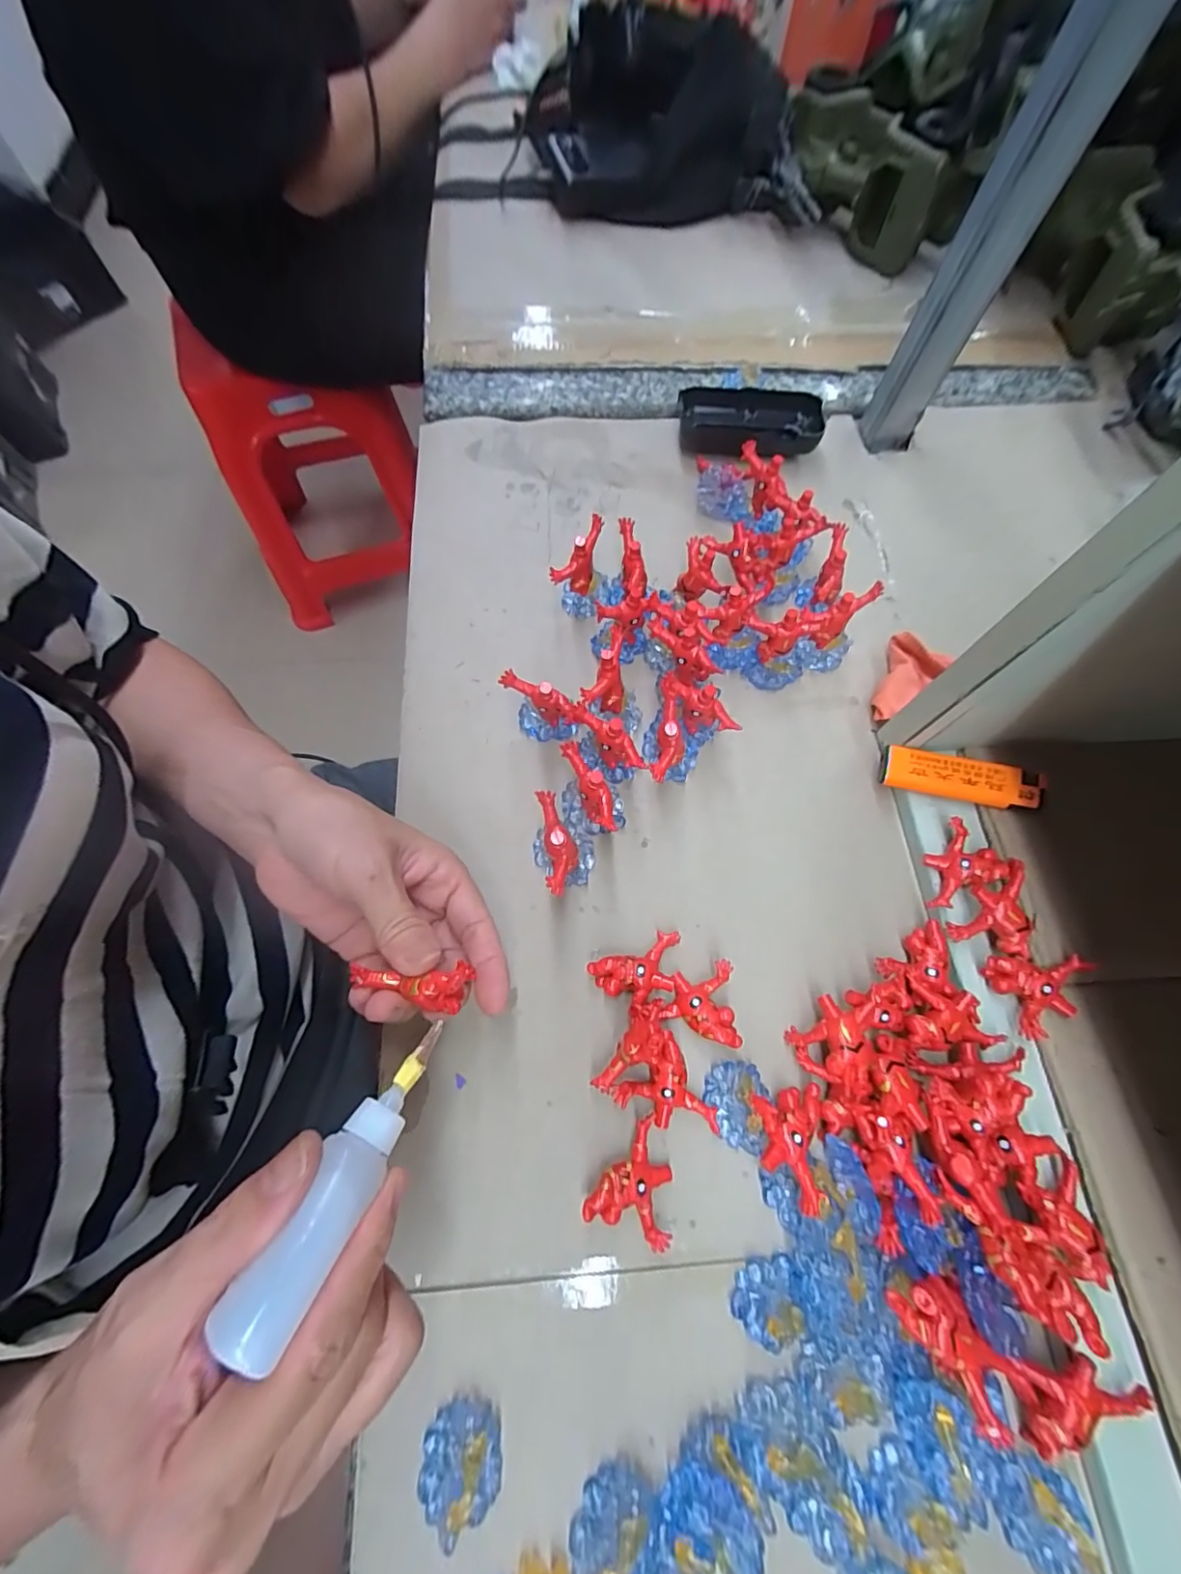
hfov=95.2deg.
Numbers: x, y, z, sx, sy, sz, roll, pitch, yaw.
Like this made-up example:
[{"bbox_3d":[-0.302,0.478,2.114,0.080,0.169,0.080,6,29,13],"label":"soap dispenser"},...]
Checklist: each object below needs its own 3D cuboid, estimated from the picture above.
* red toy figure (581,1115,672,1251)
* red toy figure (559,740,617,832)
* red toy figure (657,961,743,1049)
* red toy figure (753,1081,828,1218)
[{"bbox_3d":[0.022,0.174,0.241,0.038,0.017,0.044,23,70,8],"label":"red toy figure"},{"bbox_3d":[0.000,0.006,0.292,0.012,0.045,0.049,-24,70,-10],"label":"red toy figure"},{"bbox_3d":[0.059,0.105,0.270,0.036,0.016,0.037,21,69,8],"label":"red toy figure"},{"bbox_3d":[0.092,0.162,0.241,0.036,0.010,0.046,2,65,-17],"label":"red toy figure"}]

